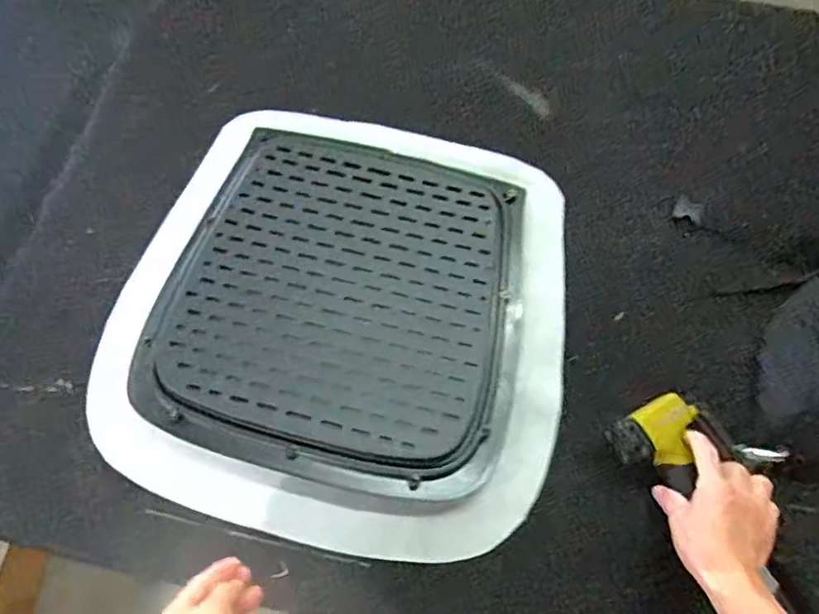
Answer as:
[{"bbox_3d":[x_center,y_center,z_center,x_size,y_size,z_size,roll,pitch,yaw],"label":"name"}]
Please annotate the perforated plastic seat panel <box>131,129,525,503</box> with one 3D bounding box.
[{"bbox_3d":[-0.081,-0.008,0.699,0.427,0.043,0.420,14,71,5],"label":"perforated plastic seat panel"}]

